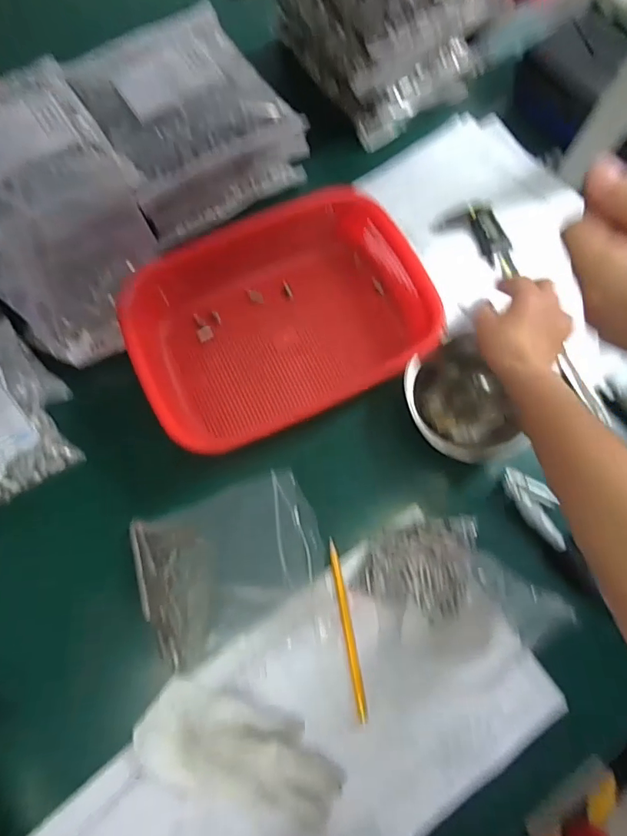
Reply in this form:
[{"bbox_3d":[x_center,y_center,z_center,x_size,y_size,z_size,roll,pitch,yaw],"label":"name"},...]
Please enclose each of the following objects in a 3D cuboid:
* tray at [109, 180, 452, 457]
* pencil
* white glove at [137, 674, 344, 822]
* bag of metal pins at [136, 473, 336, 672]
[{"bbox_3d":[-0.037,-0.101,0.514,0.286,0.077,0.205,-27,75,-9],"label":"tray"},{"bbox_3d":[0.032,0.194,0.458,0.009,0.008,0.155,-9,73,-4],"label":"pencil"},{"bbox_3d":[-0.062,0.284,0.420,0.172,0.016,0.076,15,73,4],"label":"white glove"},{"bbox_3d":[-0.075,0.147,0.474,0.170,0.016,0.156,-16,73,-6],"label":"bag of metal pins"}]

